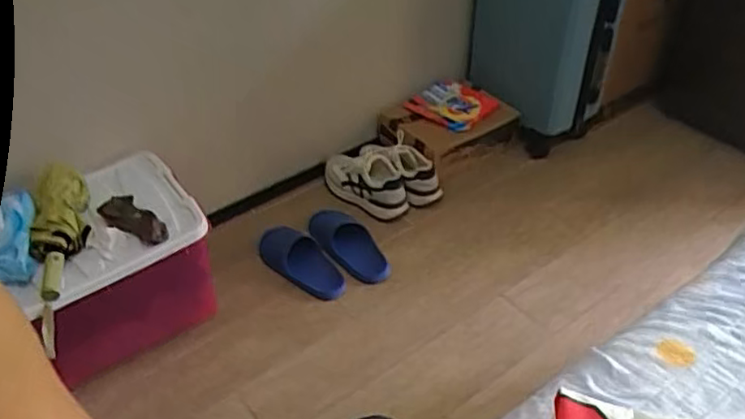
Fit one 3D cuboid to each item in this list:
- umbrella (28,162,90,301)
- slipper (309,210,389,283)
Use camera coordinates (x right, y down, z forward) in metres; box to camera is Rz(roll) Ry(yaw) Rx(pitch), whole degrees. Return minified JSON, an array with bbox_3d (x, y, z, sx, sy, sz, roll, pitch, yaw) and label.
[{"bbox_3d":[-0.575,0.023,1.178,0.094,0.078,0.261,-16,43,-14],"label":"umbrella"},{"bbox_3d":[-0.059,0.080,1.531,0.265,0.065,0.122,32,51,34],"label":"slipper"}]

